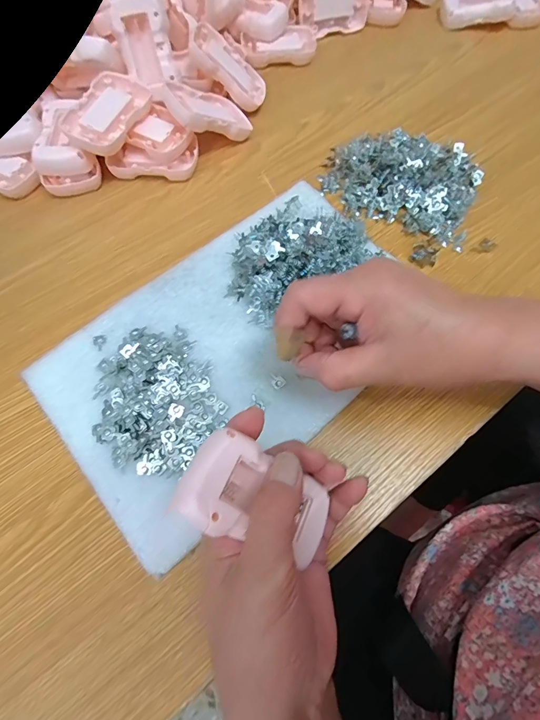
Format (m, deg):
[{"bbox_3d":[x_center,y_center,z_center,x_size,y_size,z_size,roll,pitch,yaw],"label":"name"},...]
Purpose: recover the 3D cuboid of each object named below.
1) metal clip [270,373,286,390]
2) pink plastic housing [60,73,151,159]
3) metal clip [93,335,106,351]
[{"bbox_3d":[0.005,0.016,0.287,0.013,0.004,0.010,42,73,18],"label":"metal clip"},{"bbox_3d":[-0.151,-0.232,0.349,0.051,0.023,0.087,21,69,7],"label":"pink plastic housing"},{"bbox_3d":[-0.138,-0.014,0.299,0.010,0.004,0.014,-12,66,-3],"label":"metal clip"}]

